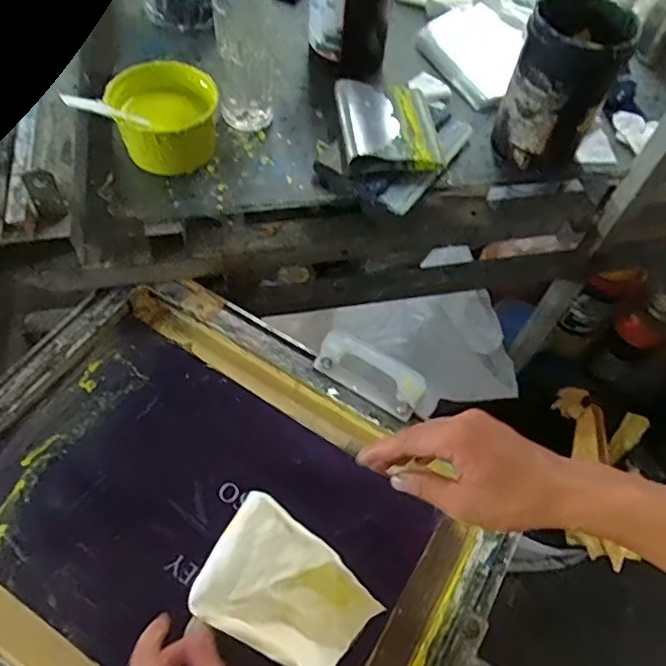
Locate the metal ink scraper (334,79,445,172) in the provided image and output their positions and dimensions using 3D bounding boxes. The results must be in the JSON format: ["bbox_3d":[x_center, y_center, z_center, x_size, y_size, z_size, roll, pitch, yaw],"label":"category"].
[{"bbox_3d":[0.061,-0.238,0.640,0.102,0.026,0.139,-3,57,-7],"label":"metal ink scraper"}]

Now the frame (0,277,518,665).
[{"bbox_3d":[-0.124,0.190,0.547,0.521,0.050,0.412,30,59,14],"label":"frame"}]

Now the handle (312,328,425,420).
[{"bbox_3d":[0.040,0.042,0.599,0.116,0.054,0.009,29,14,10],"label":"handle"}]

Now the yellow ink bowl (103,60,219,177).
[{"bbox_3d":[-0.178,-0.233,0.620,0.106,0.064,0.104,2,57,-4],"label":"yellow ink bowl"}]

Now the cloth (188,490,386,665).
[{"bbox_3d":[-0.027,0.225,0.491,0.164,0.040,0.133,35,66,-7],"label":"cloth"}]

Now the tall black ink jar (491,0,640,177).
[{"bbox_3d":[0.242,-0.269,0.614,0.094,0.157,0.109,25,58,11],"label":"tall black ink jar"}]

